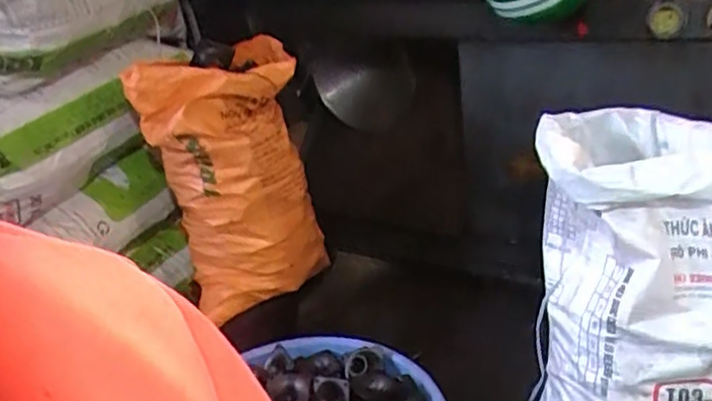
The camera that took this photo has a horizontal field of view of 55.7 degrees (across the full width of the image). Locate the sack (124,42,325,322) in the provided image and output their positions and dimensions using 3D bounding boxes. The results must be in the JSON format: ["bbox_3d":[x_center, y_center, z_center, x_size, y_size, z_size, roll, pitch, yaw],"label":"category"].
[{"bbox_3d":[-0.313,-0.053,1.740,0.397,0.623,0.320,-12,26,-9],"label":"sack"}]

